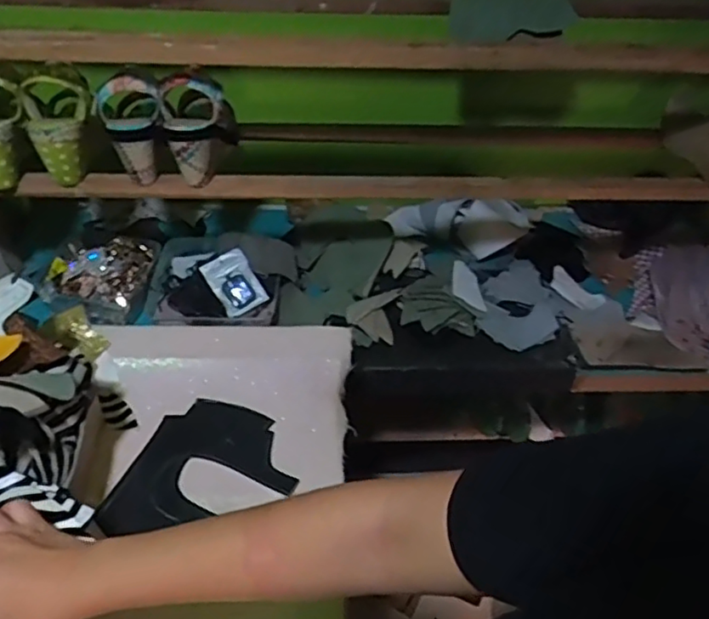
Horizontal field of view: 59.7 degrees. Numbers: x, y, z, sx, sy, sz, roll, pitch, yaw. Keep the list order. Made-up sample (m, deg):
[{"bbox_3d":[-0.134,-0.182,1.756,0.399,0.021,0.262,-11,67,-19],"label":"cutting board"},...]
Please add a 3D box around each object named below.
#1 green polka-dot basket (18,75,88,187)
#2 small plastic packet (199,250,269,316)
[{"bbox_3d":[-0.386,-0.240,0.818,0.080,0.135,0.073,-15,47,-19],"label":"green polka-dot basket"},{"bbox_3d":[-0.189,-0.042,0.978,0.070,0.012,0.098,-32,84,-12],"label":"small plastic packet"}]

